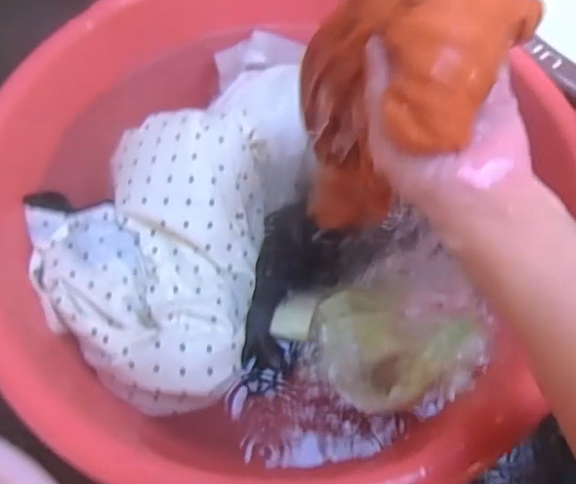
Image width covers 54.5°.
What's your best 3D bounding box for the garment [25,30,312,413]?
[{"bbox_3d":[-0.111,-0.049,0.558,0.239,0.067,0.387,17,62,7],"label":"garment"}]

